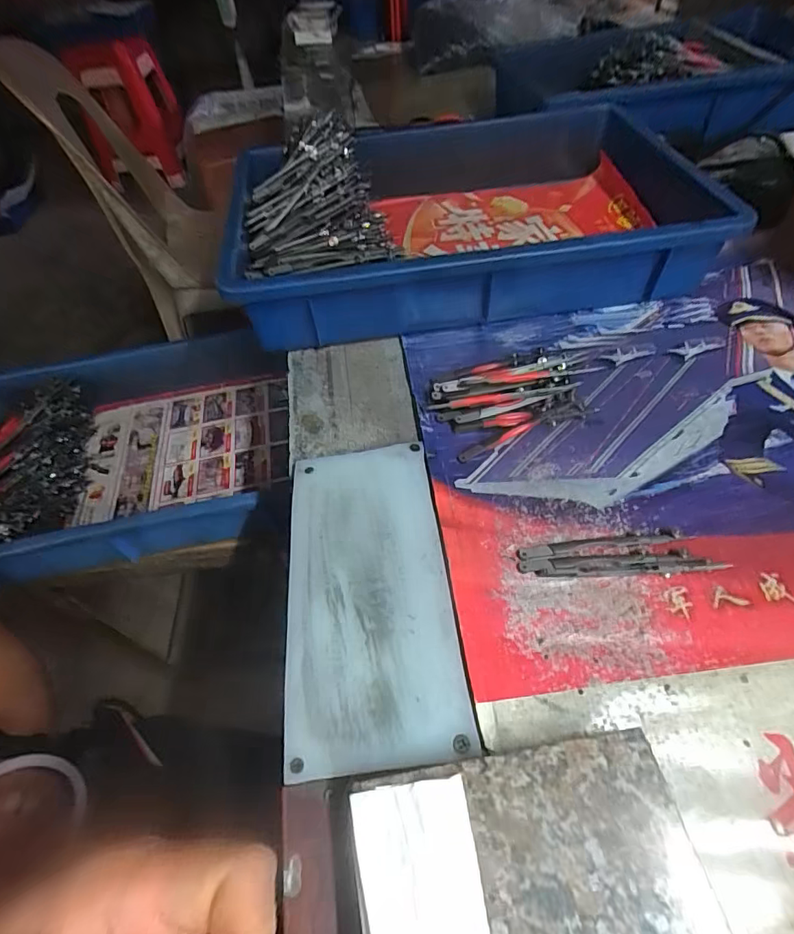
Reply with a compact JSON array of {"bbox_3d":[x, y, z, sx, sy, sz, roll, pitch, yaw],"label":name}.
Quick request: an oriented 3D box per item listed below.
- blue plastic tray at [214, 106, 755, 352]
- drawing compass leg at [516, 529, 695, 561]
[{"bbox_3d":[0.063,-0.250,0.487,0.435,0.084,0.292,-10,52,-3],"label":"blue plastic tray"},{"bbox_3d":[0.126,0.047,0.301,0.102,0.004,0.010,-7,52,-1],"label":"drawing compass leg"}]

